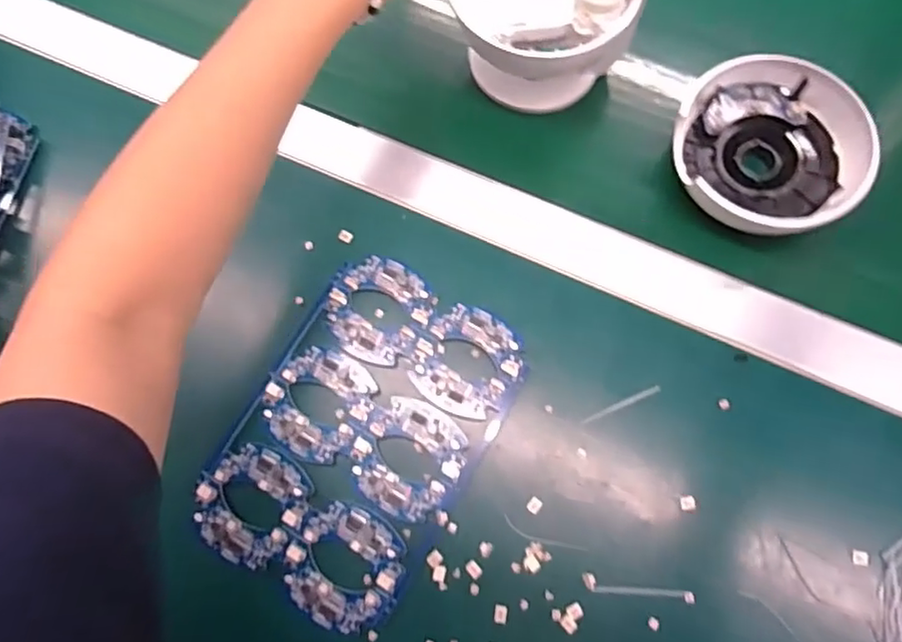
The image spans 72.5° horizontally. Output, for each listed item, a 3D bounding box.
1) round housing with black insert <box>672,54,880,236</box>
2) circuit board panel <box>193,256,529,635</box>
[{"bbox_3d":[0.204,-0.112,0.393,0.120,0.035,0.116,11,77,4],"label":"round housing with black insert"},{"bbox_3d":[-0.055,0.065,0.370,0.135,0.008,0.197,31,80,10],"label":"circuit board panel"}]

